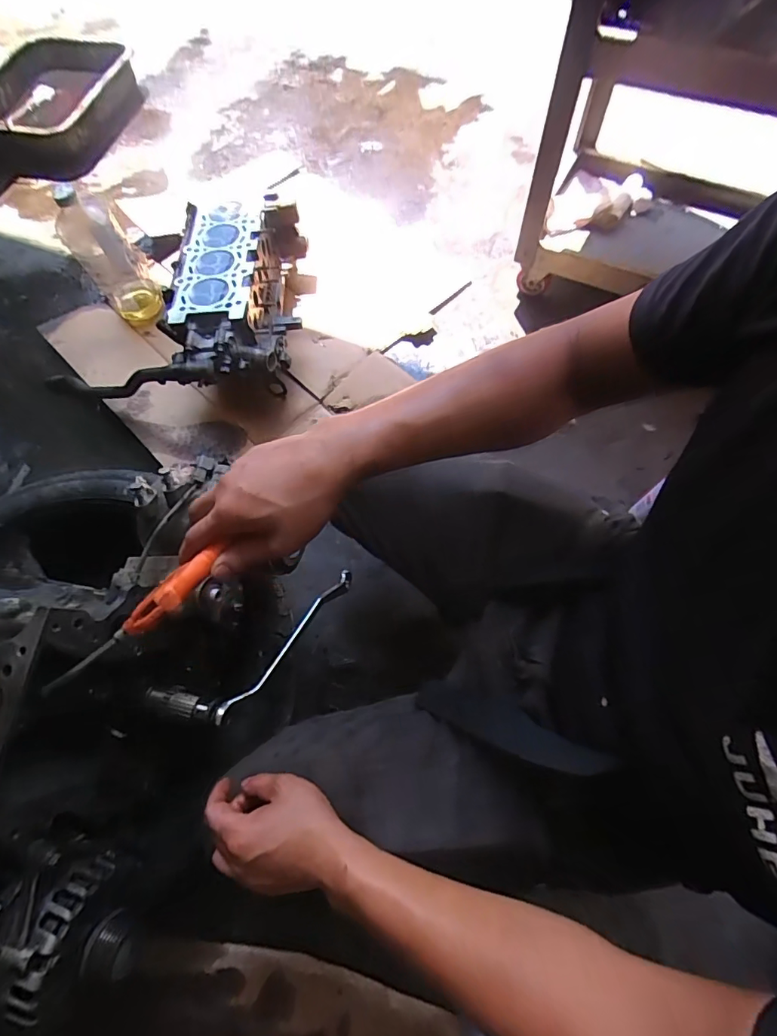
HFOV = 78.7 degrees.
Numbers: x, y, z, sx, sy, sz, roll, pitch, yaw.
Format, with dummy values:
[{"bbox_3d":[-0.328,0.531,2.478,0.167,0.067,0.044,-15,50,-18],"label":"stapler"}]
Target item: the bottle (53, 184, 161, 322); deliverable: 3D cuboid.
[{"bbox_3d":[-0.600,-0.561,0.994,0.102,0.284,0.111,-36,70,-13],"label":"bottle"}]

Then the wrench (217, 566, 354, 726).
[{"bbox_3d":[-0.127,0.159,0.616,0.023,0.022,0.250,31,51,14],"label":"wrench"}]

